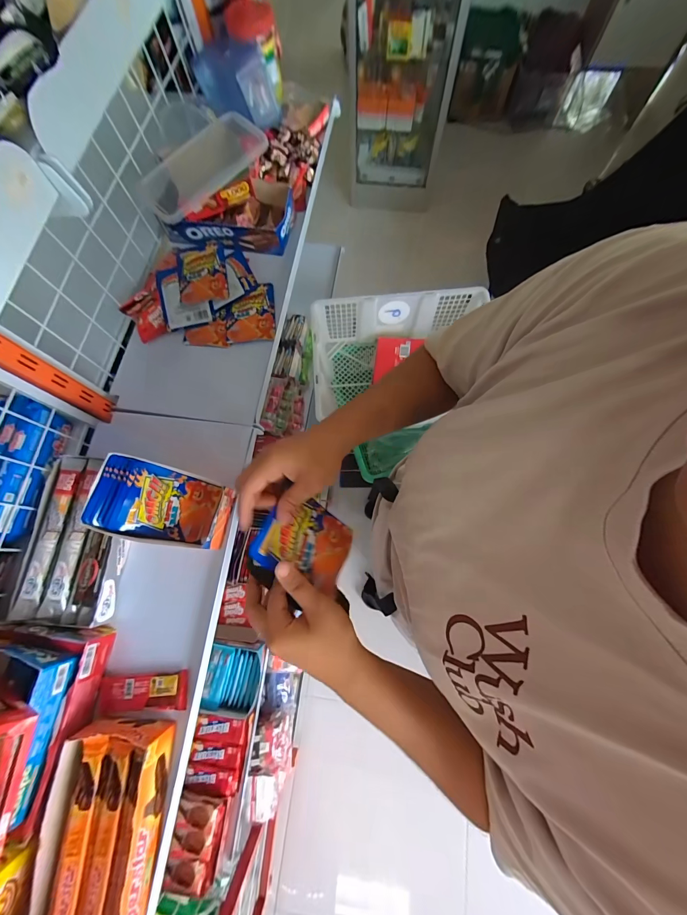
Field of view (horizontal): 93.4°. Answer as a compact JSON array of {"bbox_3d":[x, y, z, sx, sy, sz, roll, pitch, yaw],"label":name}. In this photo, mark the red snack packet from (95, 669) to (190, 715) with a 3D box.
[{"bbox_3d":[-0.278,0.323,0.445,0.122,0.009,0.044,-4,73,1],"label":"red snack packet"}]

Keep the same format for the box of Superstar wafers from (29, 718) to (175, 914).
[{"bbox_3d":[-0.281,0.447,0.381,0.116,0.048,0.218,0,74,2],"label":"box of Superstar wafers"}]

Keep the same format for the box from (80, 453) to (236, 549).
[{"bbox_3d":[-0.249,0.070,0.465,0.144,0.110,0.104,13,74,6],"label":"box"}]

